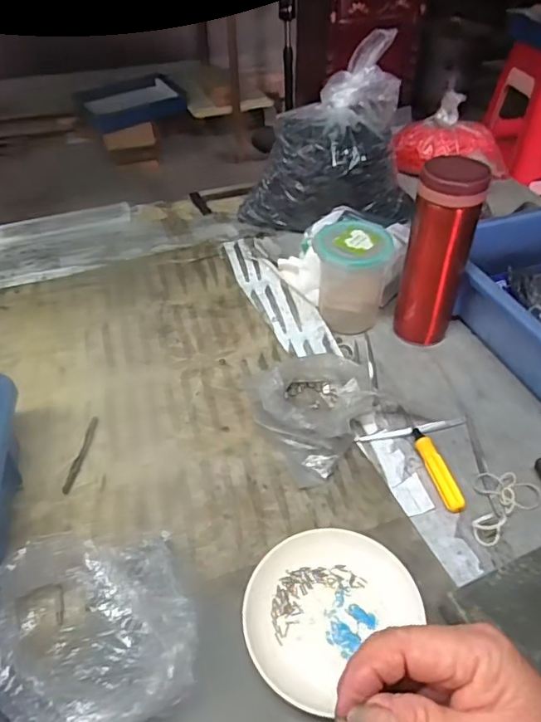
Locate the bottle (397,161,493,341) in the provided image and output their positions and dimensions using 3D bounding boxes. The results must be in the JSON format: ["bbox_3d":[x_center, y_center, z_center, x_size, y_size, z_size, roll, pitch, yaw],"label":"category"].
[{"bbox_3d":[0.170,-0.105,0.541,0.057,0.186,0.054,21,49,21],"label":"bottle"}]

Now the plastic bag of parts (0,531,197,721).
[{"bbox_3d":[-0.116,0.177,0.344,0.124,0.049,0.138,-14,46,-13],"label":"plastic bag of parts"}]

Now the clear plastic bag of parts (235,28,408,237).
[{"bbox_3d":[0.074,-0.276,0.698,0.197,0.197,0.150,-21,48,-19],"label":"clear plastic bag of parts"}]

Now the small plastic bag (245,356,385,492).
[{"bbox_3d":[0.030,0.030,0.500,0.122,0.046,0.140,25,50,24],"label":"small plastic bag"}]

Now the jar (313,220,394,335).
[{"bbox_3d":[0.085,-0.087,0.577,0.077,0.108,0.069,-5,44,-4],"label":"jar"}]

